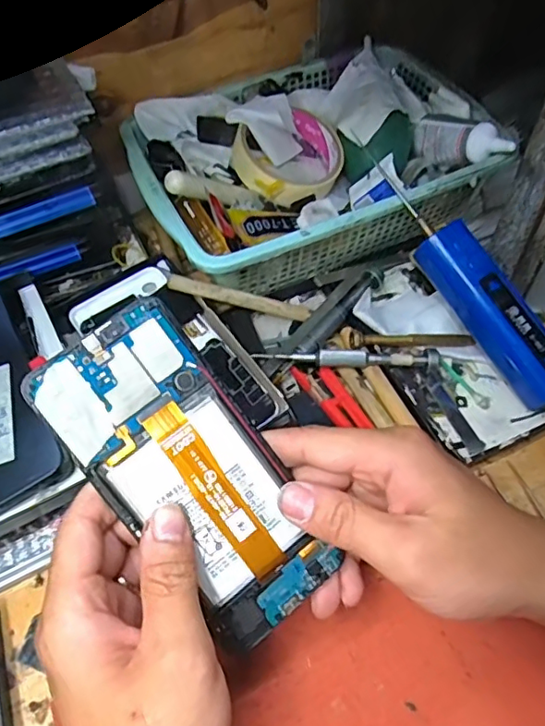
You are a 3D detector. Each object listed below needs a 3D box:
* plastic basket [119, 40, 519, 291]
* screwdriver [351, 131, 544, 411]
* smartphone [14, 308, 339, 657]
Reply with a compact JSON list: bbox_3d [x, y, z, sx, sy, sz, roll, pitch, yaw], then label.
[{"bbox_3d":[0.029,-0.161,0.457,0.268,0.072,0.192,-20,58,-10],"label":"plastic basket"},{"bbox_3d":[0.127,-0.063,0.382,0.032,0.034,0.208,-30,79,-18],"label":"screwdriver"},{"bbox_3d":[-0.036,0.052,0.259,0.070,0.004,0.158,-38,96,-14],"label":"smartphone"}]

